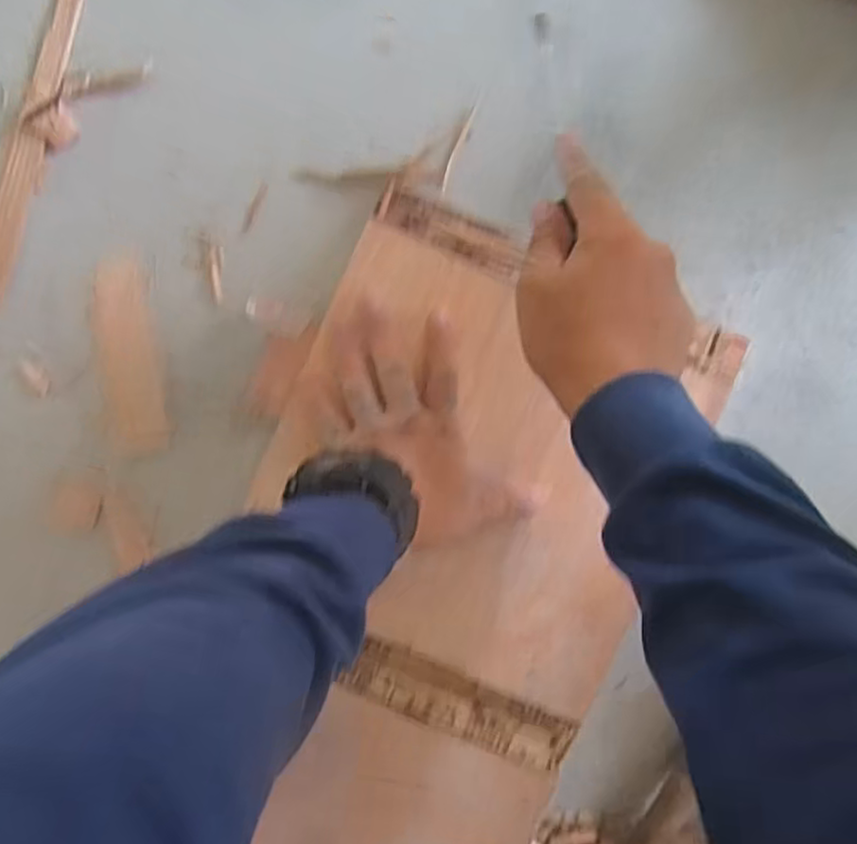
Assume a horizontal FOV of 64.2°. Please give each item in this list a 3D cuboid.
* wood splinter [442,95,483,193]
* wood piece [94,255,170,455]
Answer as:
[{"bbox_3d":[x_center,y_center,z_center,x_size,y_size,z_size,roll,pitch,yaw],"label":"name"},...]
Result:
[{"bbox_3d":[0.022,-0.194,0.475,0.006,0.004,0.070,22,91,-4],"label":"wood splinter"},{"bbox_3d":[-0.206,-0.045,0.470,0.038,0.004,0.131,-7,93,-3],"label":"wood piece"}]

